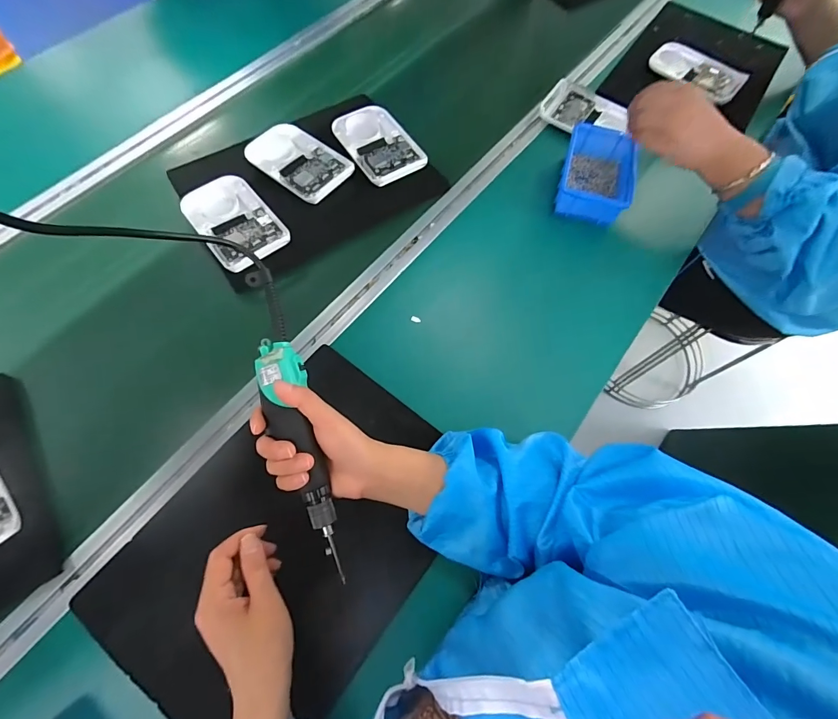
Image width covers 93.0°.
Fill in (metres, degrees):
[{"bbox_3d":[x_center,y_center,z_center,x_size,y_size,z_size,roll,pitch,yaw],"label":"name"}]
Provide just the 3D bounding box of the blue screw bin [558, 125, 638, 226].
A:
[{"bbox_3d":[0.260,-0.271,0.589,0.099,0.053,0.145,16,69,5],"label":"blue screw bin"}]

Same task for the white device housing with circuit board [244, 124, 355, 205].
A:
[{"bbox_3d":[-0.180,-0.298,0.591,0.151,0.012,0.092,38,72,12],"label":"white device housing with circuit board"}]

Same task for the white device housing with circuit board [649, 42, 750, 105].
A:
[{"bbox_3d":[0.478,-0.498,0.687,0.090,0.026,0.158,-35,73,-15],"label":"white device housing with circuit board"}]

